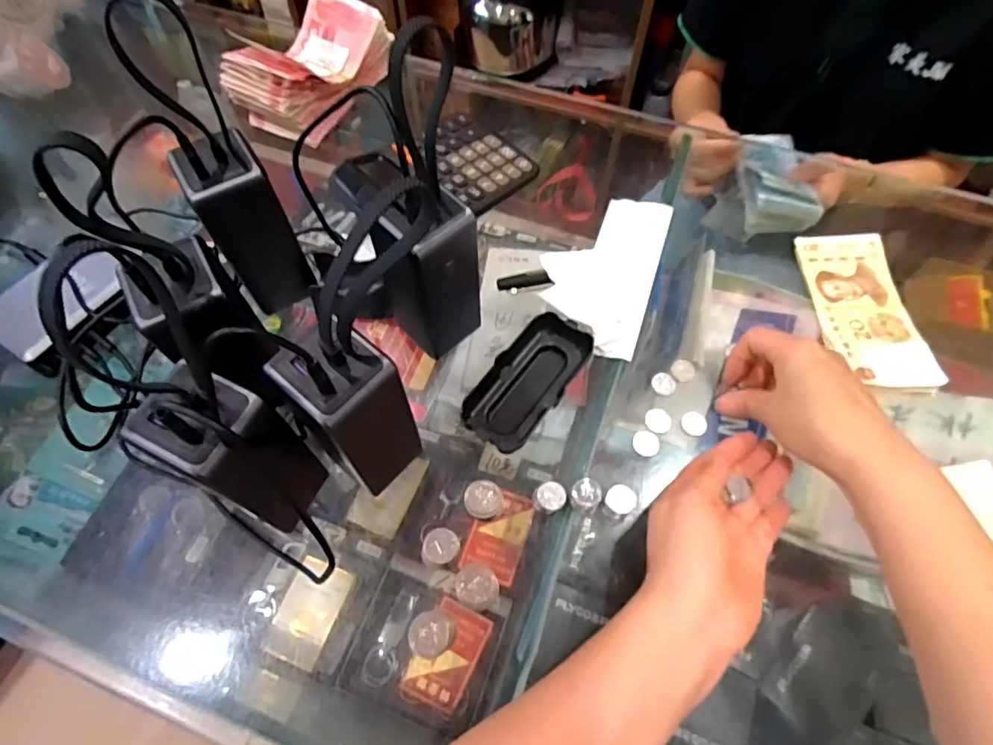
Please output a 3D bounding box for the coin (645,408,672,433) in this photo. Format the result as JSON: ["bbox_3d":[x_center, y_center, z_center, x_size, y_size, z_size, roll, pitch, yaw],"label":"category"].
[{"bbox_3d":[0.118,0.035,0.402,0.018,0.004,0.018,15,72,22],"label":"coin"}]

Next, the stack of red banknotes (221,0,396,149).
[{"bbox_3d":[-0.180,-0.295,0.528,0.091,0.063,0.167,29,66,13],"label":"stack of red banknotes"}]

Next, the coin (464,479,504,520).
[{"bbox_3d":[-0.008,0.083,0.359,0.025,0.005,0.026,7,56,-10],"label":"coin"}]

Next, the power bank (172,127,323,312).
[{"bbox_3d":[-0.166,-0.095,0.378,0.048,0.115,0.045,-27,66,-14],"label":"power bank"}]

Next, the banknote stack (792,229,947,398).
[{"bbox_3d":[0.295,-0.052,0.441,0.069,0.014,0.147,-1,63,-1],"label":"banknote stack"}]

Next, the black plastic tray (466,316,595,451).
[{"bbox_3d":[0.022,0.006,0.401,0.053,0.019,0.108,32,66,15],"label":"black plastic tray"}]

